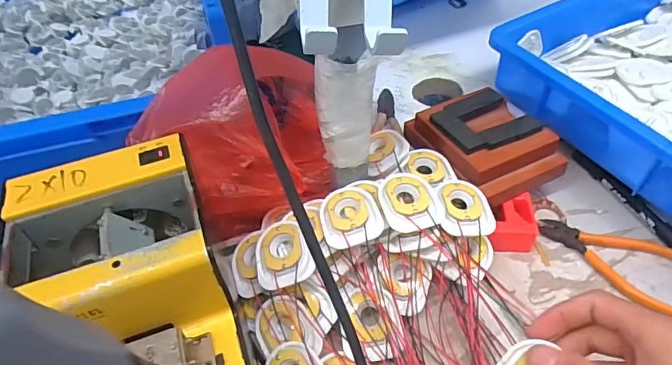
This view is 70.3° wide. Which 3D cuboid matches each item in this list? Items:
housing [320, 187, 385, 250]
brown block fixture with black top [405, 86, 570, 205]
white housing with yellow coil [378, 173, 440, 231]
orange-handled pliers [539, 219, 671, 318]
[{"bbox_3d":[0.012,0.030,0.406,0.047,0.013,0.057,-12,46,-7],"label":"housing"},{"bbox_3d":[0.149,-0.041,0.477,0.108,0.057,0.125,-21,47,-15],"label":"brown block fixture with black top"},{"bbox_3d":[0.062,0.020,0.413,0.047,0.021,0.059,-12,46,-7],"label":"white housing with yellow coil"},{"bbox_3d":[0.247,0.066,0.426,0.125,0.009,0.066,25,52,26],"label":"orange-handled pliers"}]

